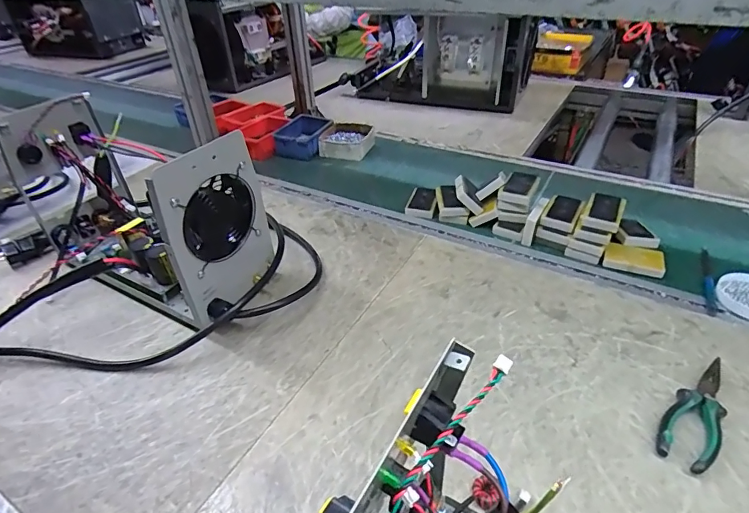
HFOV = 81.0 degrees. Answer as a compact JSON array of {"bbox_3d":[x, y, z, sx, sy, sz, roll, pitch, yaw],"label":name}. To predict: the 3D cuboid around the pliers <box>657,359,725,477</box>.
[{"bbox_3d":[0.349,0.165,0.475,0.050,0.017,0.147,25,46,31],"label":"pliers"}]

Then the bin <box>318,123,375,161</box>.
[{"bbox_3d":[-0.064,-0.268,1.035,0.121,0.046,0.131,1,38,5],"label":"bin"}]

